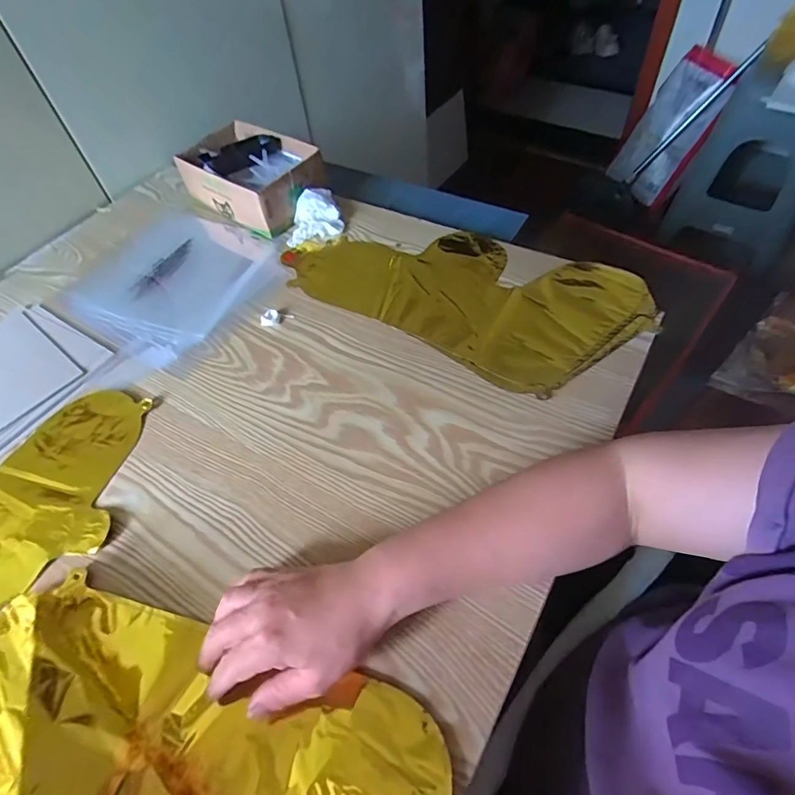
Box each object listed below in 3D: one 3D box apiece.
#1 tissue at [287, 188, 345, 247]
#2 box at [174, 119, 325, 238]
[{"bbox_3d":[-0.116,-0.242,0.655,0.081,0.036,0.075,-19,54,-9],"label":"tissue"},{"bbox_3d":[-0.205,-0.315,0.697,0.194,0.070,0.139,35,64,26],"label":"box"}]

